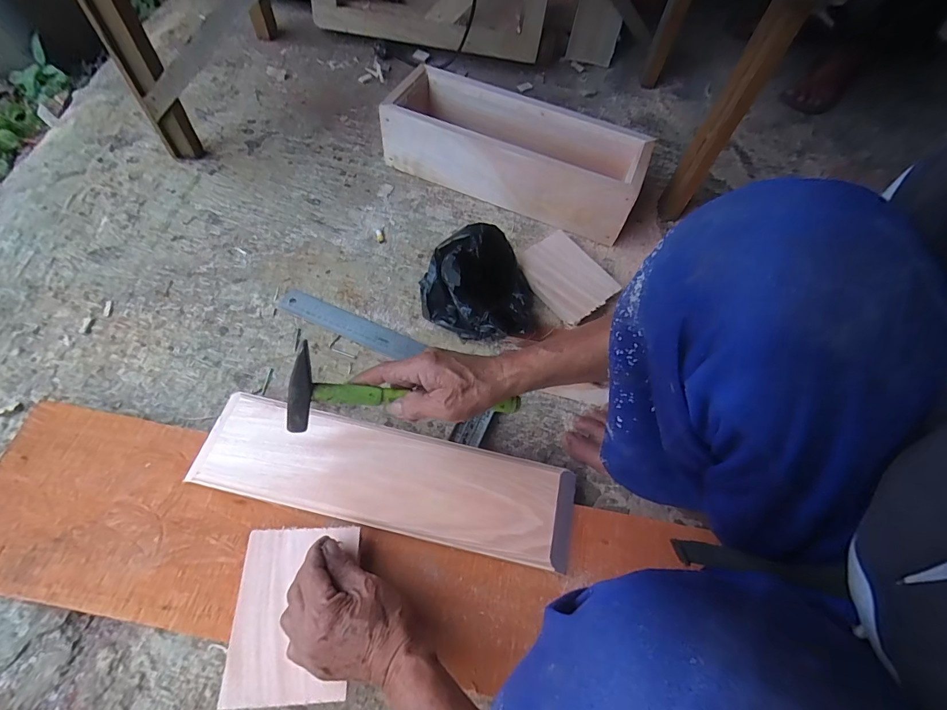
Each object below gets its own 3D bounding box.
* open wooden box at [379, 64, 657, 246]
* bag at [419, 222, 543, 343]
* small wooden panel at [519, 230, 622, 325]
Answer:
[{"bbox_3d":[0.069,-0.350,0.744,0.430,0.118,0.148,21,62,6],"label":"open wooden box"},{"bbox_3d":[0.017,-0.090,0.598,0.166,0.118,0.145,-14,64,-12],"label":"bag"},{"bbox_3d":[0.147,-0.126,0.676,0.114,0.018,0.142,-30,73,-20],"label":"small wooden panel"}]

